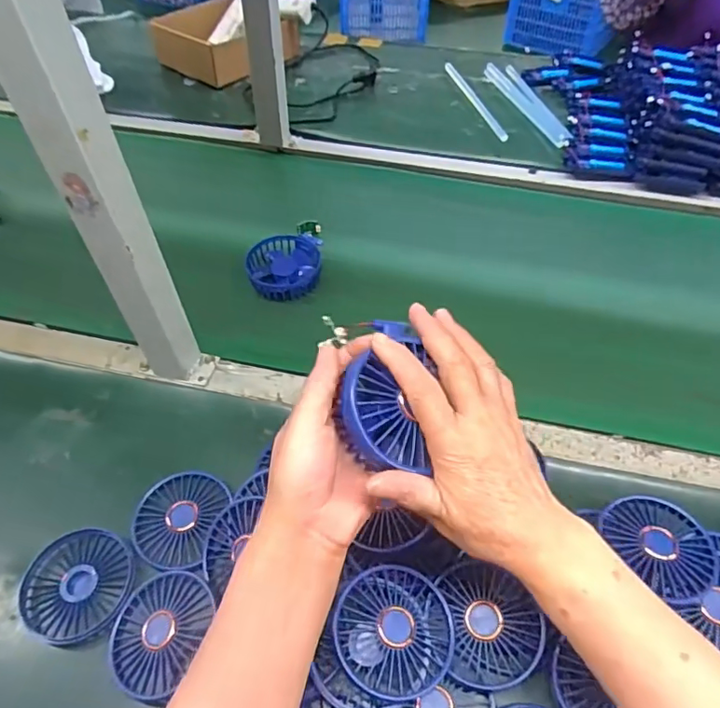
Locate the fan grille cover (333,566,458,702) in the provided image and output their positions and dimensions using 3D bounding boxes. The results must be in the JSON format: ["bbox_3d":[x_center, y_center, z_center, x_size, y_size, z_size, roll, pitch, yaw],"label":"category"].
[{"bbox_3d":[0.025,0.201,0.398,0.085,0.019,0.084,35,64,8],"label":"fan grille cover"}]

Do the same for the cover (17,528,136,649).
[{"bbox_3d":[-0.234,0.193,0.457,0.086,0.020,0.087,-17,53,-13],"label":"cover"}]

